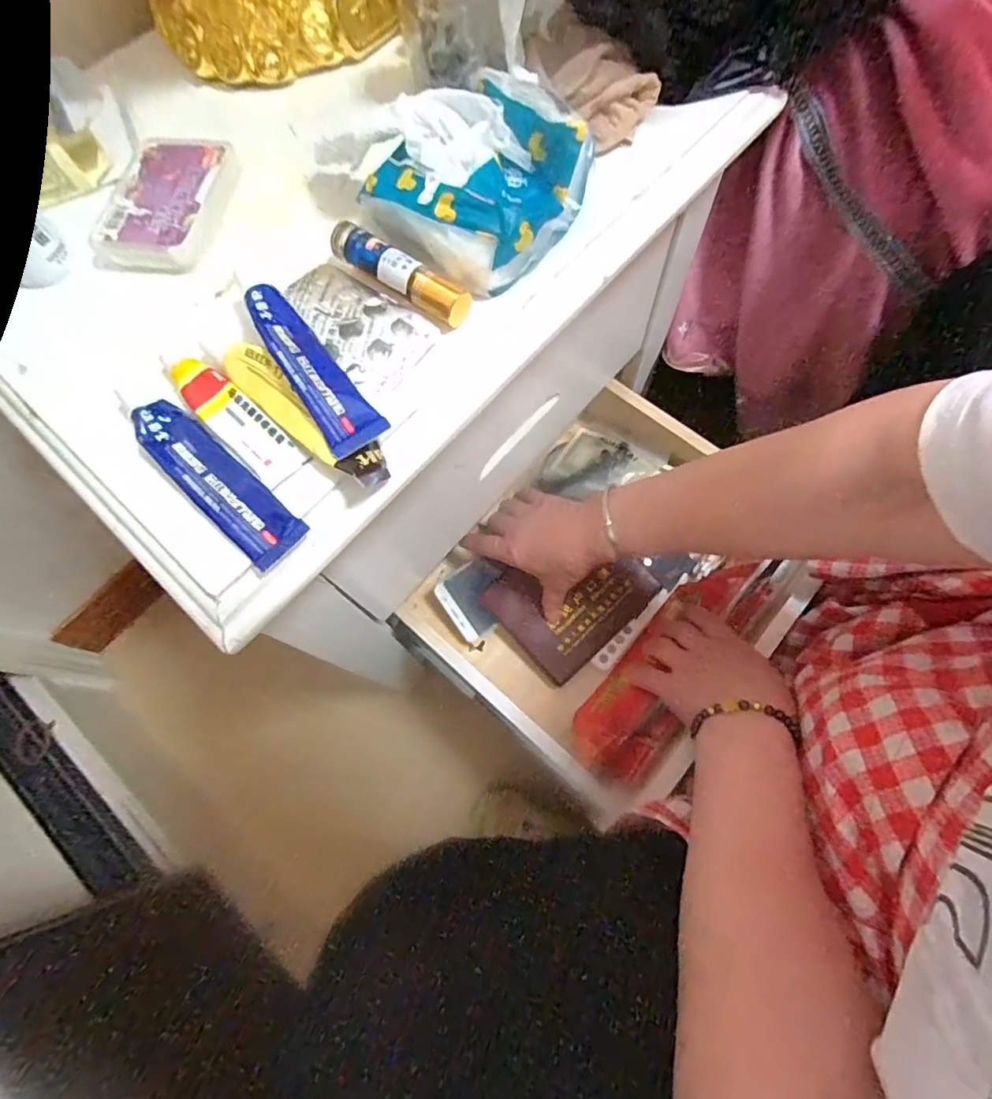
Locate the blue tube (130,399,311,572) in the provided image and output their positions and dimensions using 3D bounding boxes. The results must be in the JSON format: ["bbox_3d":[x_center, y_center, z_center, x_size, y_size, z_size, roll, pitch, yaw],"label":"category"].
[{"bbox_3d":[-0.131,-0.033,0.247,0.100,0.013,0.028,40,77,15],"label":"blue tube"}]

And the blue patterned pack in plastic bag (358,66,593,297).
[{"bbox_3d":[-0.008,-0.195,0.276,0.097,0.040,0.101,34,76,13],"label":"blue patterned pack in plastic bag"}]

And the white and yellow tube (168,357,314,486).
[{"bbox_3d":[-0.128,-0.064,0.260,0.083,0.009,0.023,41,77,15],"label":"white and yellow tube"}]

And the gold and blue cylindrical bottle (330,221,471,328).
[{"bbox_3d":[-0.053,-0.146,0.277,0.089,0.014,0.017,37,76,14],"label":"gold and blue cylindrical bottle"}]

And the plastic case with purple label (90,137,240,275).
[{"bbox_3d":[-0.188,-0.201,0.311,0.064,0.013,0.091,9,71,6],"label":"plastic case with purple label"}]

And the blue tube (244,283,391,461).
[{"bbox_3d":[-0.088,-0.088,0.256,0.028,0.009,0.102,-29,74,-26],"label":"blue tube"}]

